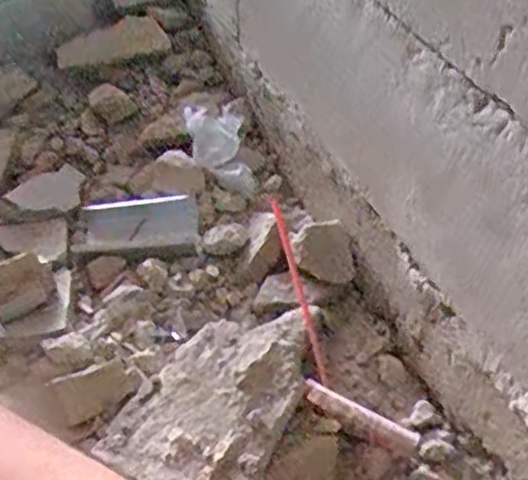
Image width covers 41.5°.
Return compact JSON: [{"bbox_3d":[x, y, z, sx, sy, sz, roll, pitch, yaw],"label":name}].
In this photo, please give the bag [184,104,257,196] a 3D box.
[{"bbox_3d":[-0.054,-0.117,0.893,0.070,0.035,0.132,-25,76,-18],"label":"bag"}]

